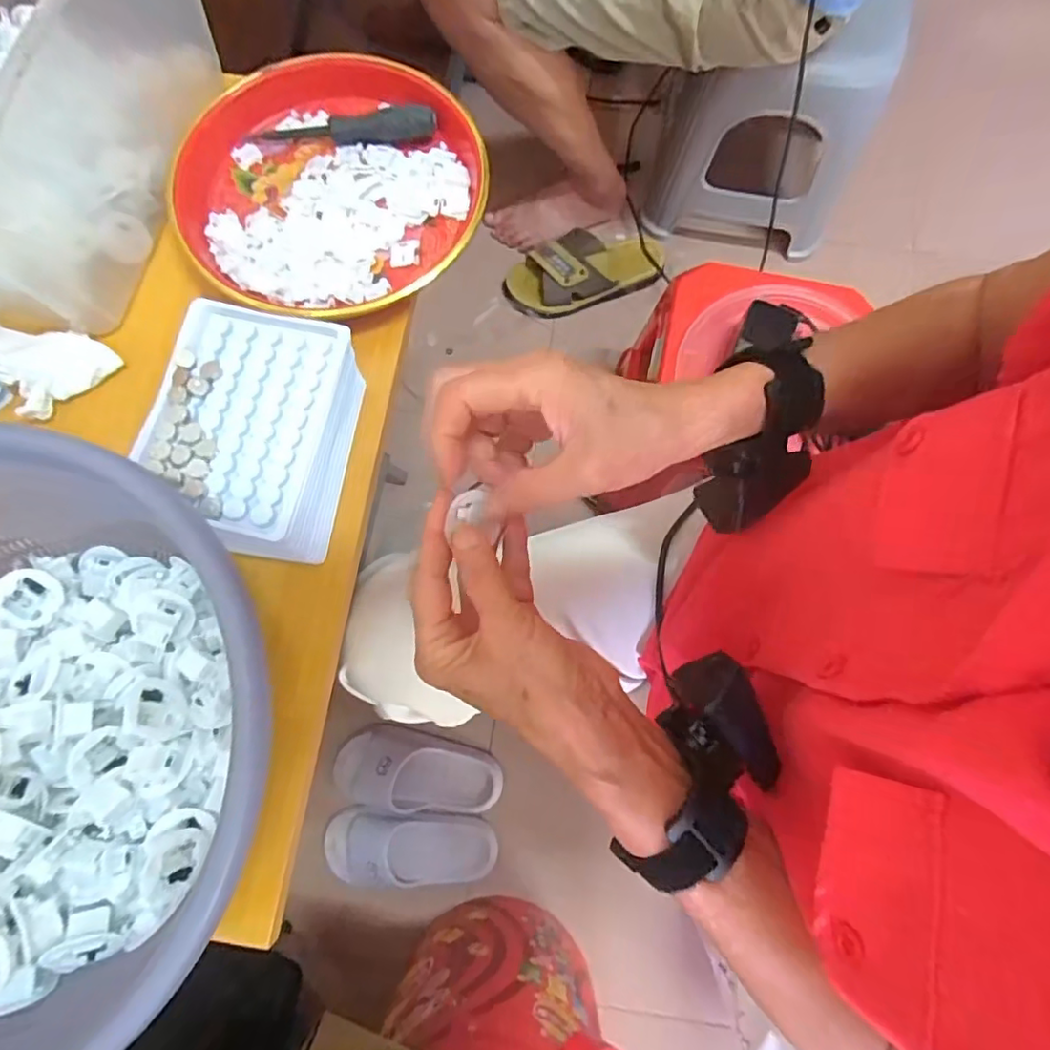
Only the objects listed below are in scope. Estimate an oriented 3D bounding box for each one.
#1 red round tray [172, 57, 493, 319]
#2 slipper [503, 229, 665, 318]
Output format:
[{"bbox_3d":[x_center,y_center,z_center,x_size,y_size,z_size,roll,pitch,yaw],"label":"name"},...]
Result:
[{"bbox_3d":[-0.142,-0.246,0.426,0.213,0.026,0.203,0,77,-1],"label":"red round tray"},{"bbox_3d":[0.105,-0.427,0.962,0.272,0.063,0.114,-9,77,-3],"label":"slipper"}]

